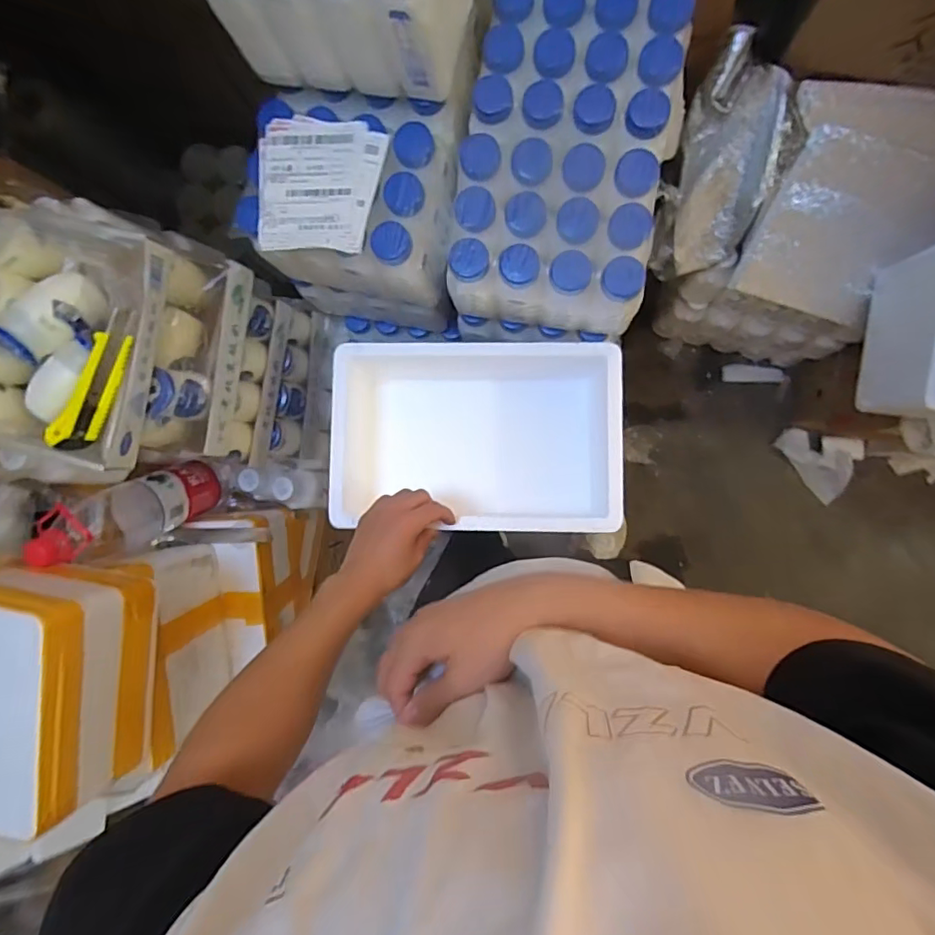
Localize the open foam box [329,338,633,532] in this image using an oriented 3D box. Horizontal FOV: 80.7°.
[{"bbox_3d":[0.016,-0.042,0.697,0.341,0.146,0.226,1,91,8],"label":"open foam box"}]

